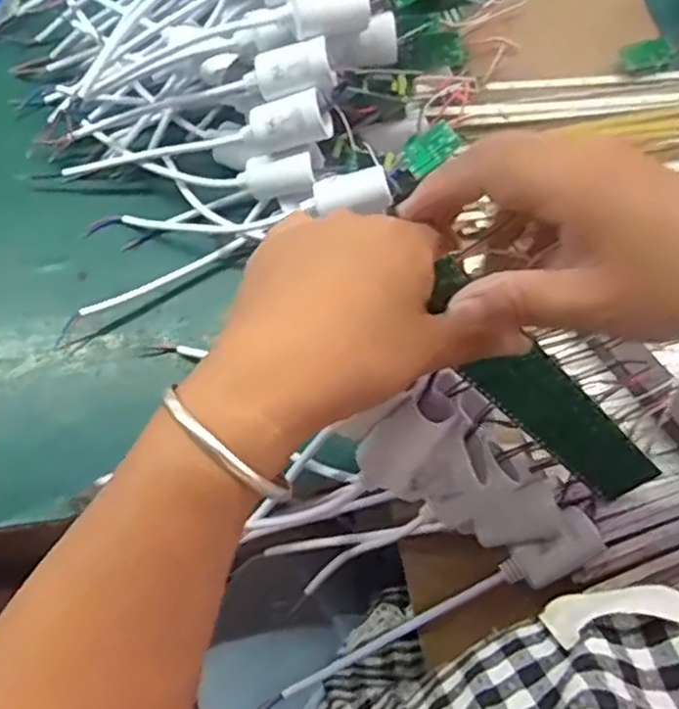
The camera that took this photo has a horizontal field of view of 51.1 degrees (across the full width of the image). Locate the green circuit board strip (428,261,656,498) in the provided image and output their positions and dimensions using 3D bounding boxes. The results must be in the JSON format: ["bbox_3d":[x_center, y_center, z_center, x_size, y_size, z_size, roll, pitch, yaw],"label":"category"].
[{"bbox_3d":[0.096,0.023,0.331,0.031,0.186,0.010,-39,34,19],"label":"green circuit board strip"}]

